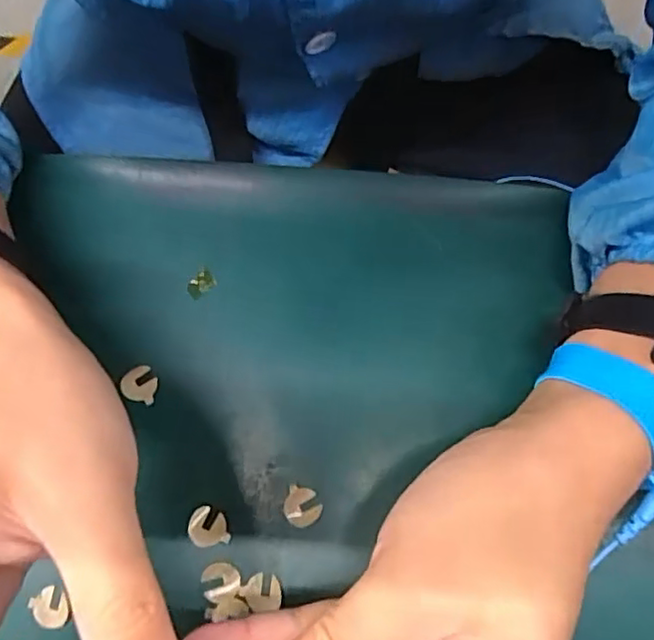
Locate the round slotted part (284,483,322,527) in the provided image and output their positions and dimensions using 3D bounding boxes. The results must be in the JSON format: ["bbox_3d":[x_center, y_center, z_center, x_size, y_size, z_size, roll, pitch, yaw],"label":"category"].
[{"bbox_3d":[-0.011,0.088,0.294,0.017,0.004,0.018,0,77,1],"label":"round slotted part"}]

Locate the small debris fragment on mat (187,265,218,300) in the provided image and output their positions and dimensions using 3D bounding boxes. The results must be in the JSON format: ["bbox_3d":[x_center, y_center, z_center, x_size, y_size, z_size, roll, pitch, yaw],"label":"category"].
[{"bbox_3d":[-0.066,-0.019,0.325,0.015,0.004,0.011,-44,80,-8],"label":"small debris fragment on mat"}]

